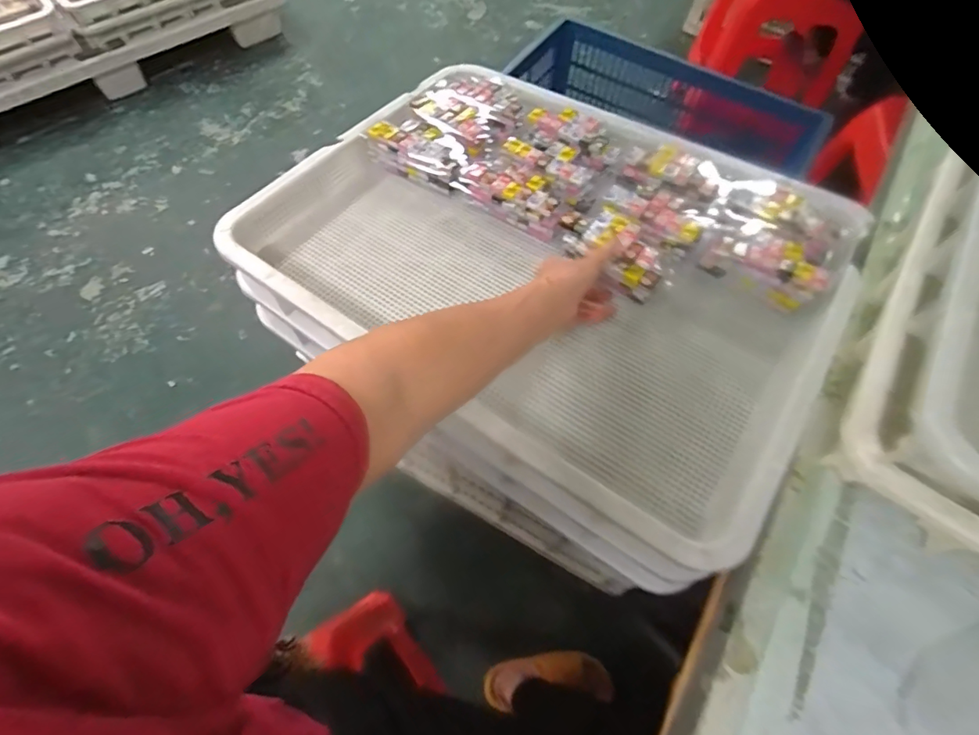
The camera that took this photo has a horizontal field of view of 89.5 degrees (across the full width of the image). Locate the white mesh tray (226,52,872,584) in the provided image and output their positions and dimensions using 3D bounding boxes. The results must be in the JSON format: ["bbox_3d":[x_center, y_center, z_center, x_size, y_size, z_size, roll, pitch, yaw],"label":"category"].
[{"bbox_3d":[0.063,-0.140,0.595,0.619,0.115,0.480,33,66,13],"label":"white mesh tray"}]

